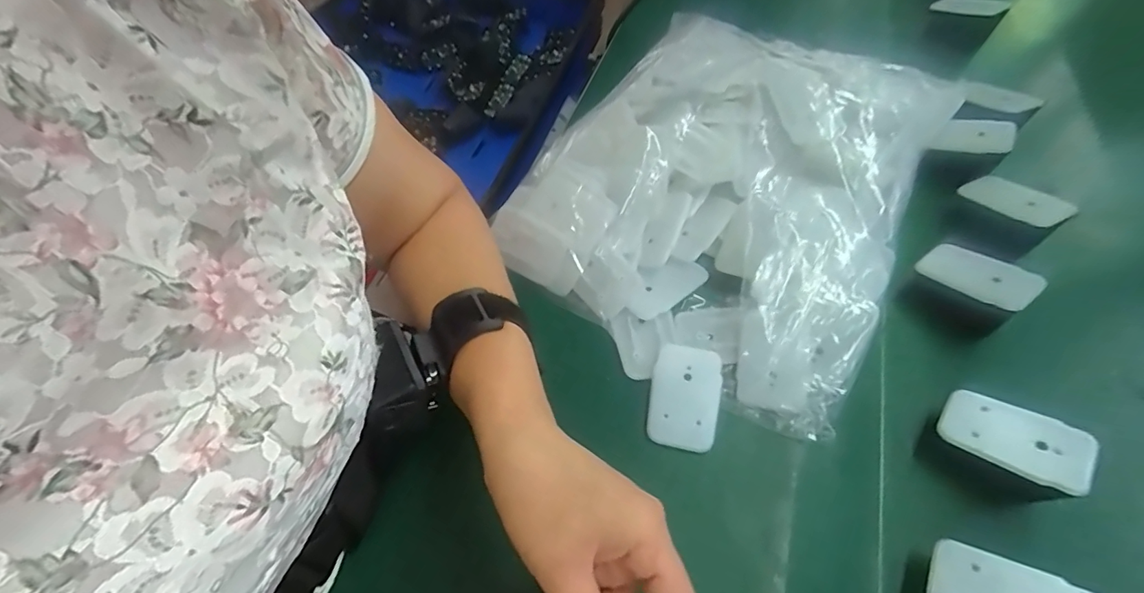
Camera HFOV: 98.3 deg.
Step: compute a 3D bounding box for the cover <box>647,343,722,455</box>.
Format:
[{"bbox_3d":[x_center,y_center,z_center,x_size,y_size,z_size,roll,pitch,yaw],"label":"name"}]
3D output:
[{"bbox_3d":[0.074,0.065,0.325,0.043,0.009,0.067,12,58,9],"label":"cover"}]

